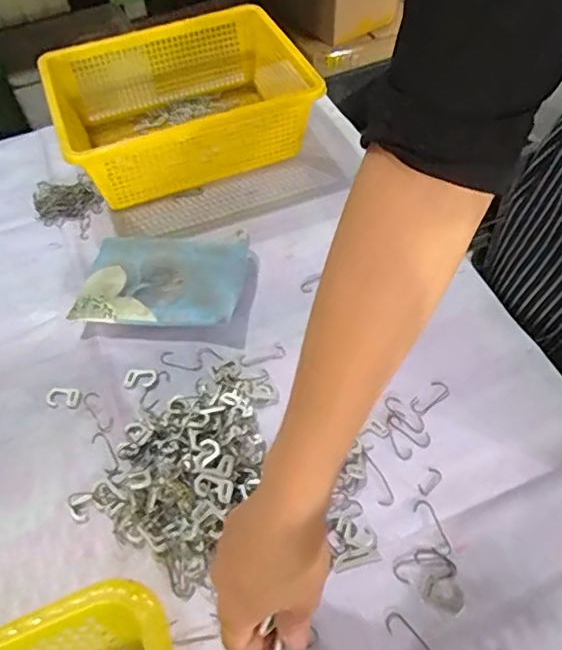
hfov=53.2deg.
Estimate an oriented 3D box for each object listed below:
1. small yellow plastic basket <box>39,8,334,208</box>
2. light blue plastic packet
[{"bbox_3d":[-0.116,-0.281,0.718,0.325,0.105,0.231,-20,54,-11],"label":"small yellow plastic basket"},{"bbox_3d":[-0.121,-0.053,0.592,0.159,0.035,0.125,5,53,7],"label":"light blue plastic packet"}]

